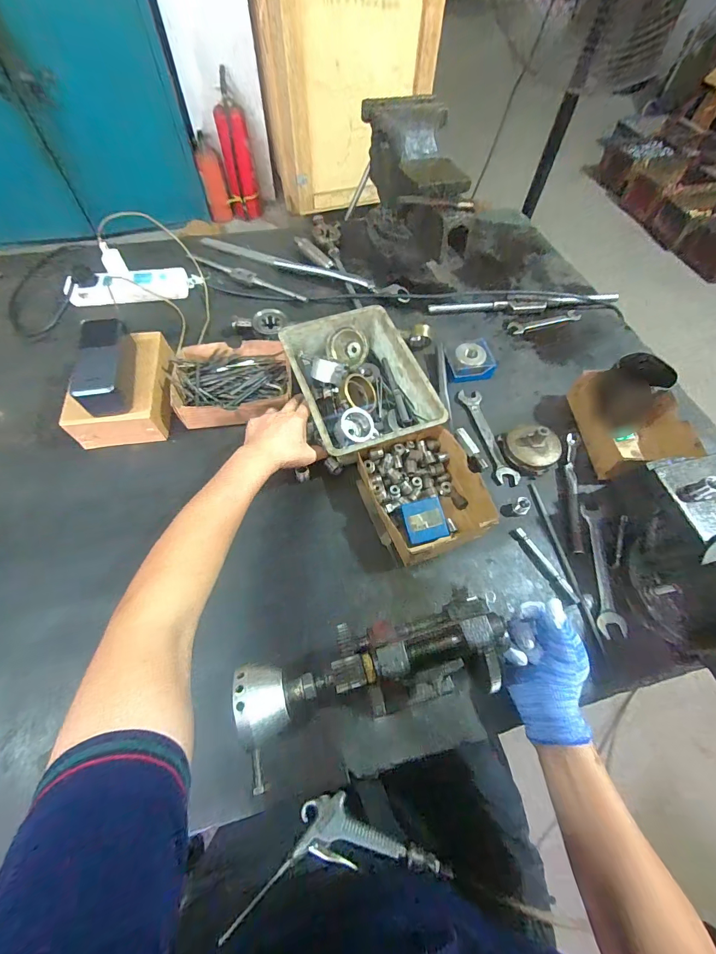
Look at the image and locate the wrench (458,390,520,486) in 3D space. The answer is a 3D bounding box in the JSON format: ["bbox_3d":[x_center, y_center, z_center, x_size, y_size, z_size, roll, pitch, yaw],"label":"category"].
[{"bbox_3d":[0.199,-0.064,0.573,0.036,0.007,0.170,-12,62,-8],"label":"wrench"}]

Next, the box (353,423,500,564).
[{"bbox_3d":[0.091,0.018,0.502,0.155,0.050,0.172,-18,63,-11],"label":"box"}]

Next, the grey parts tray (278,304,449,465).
[{"bbox_3d":[-0.001,-0.141,0.568,0.171,0.060,0.241,-19,63,-12],"label":"grey parts tray"}]

